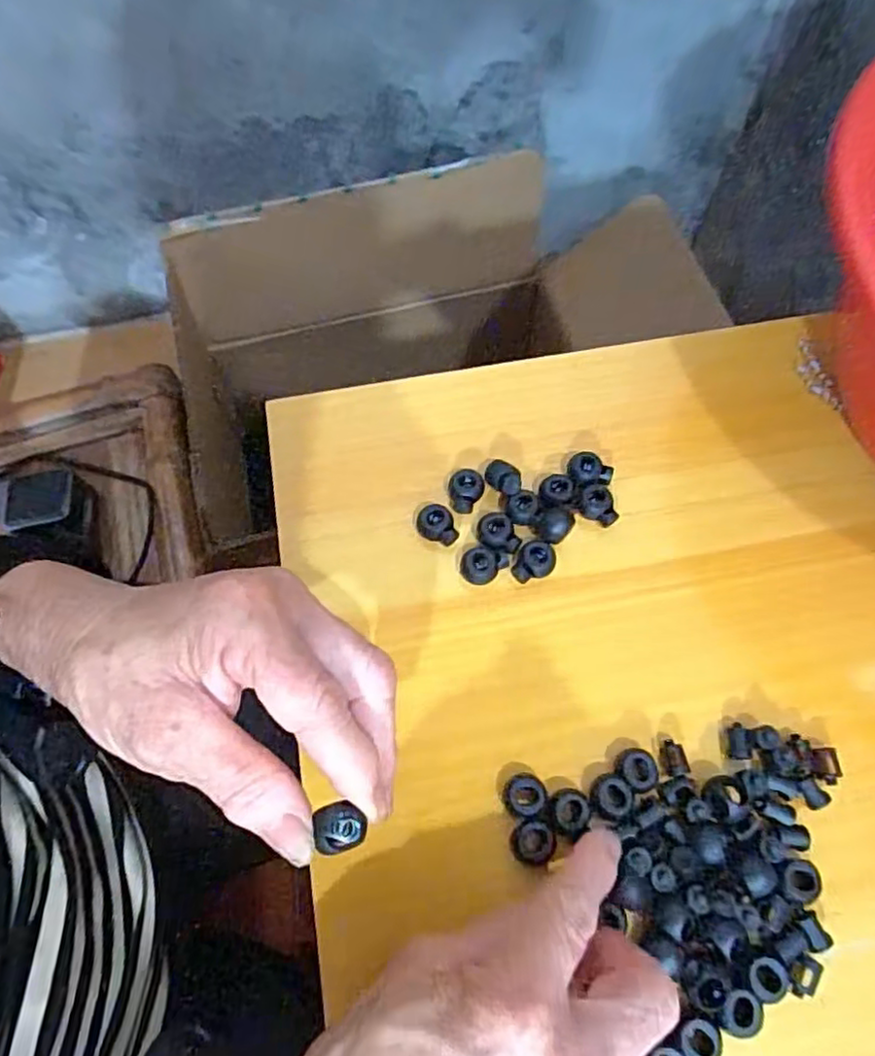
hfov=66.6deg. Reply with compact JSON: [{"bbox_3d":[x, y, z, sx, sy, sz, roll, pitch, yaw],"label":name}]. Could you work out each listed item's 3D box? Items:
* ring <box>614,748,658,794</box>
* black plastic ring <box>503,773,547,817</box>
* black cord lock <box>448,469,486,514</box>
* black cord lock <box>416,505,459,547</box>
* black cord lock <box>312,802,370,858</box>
[{"bbox_3d":[0.084,0.102,0.280,0.017,0.009,0.016,0,66,0],"label":"ring"},{"bbox_3d":[0.036,0.110,0.275,0.017,0.012,0.016,2,66,1],"label":"black plastic ring"},{"bbox_3d":[0.014,-0.018,0.332,0.016,0.015,0.019,11,66,5],"label":"black cord lock"},{"bbox_3d":[0.000,-0.001,0.325,0.022,0.014,0.014,39,72,16],"label":"black cord lock"},{"bbox_3d":[-0.030,0.094,0.208,0.015,0.006,0.014,-17,67,-7],"label":"black cord lock"}]

